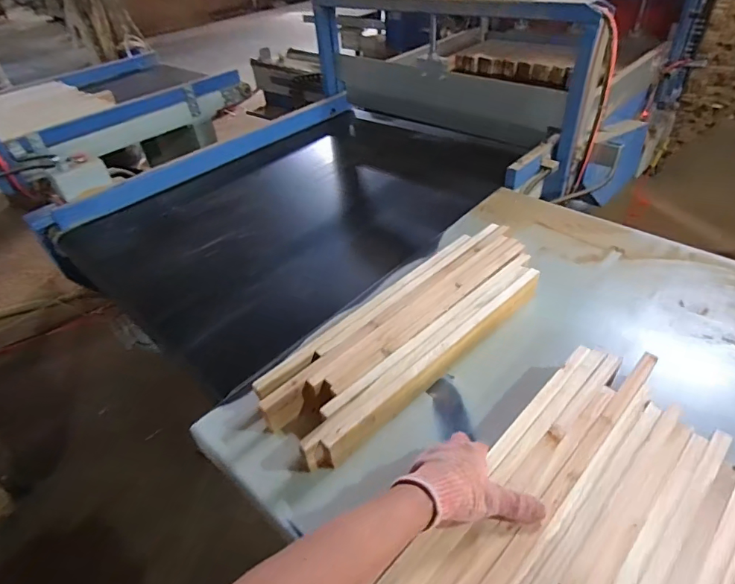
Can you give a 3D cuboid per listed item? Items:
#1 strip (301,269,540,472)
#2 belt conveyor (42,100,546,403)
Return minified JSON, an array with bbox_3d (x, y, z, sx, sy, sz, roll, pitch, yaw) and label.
[{"bbox_3d":[0.113,0.101,0.709,0.503,0.049,0.037,-34,47,-28],"label":"strip"},{"bbox_3d":[-0.206,-0.232,1.243,1.083,0.160,0.833,-32,47,-27],"label":"belt conveyor"}]

